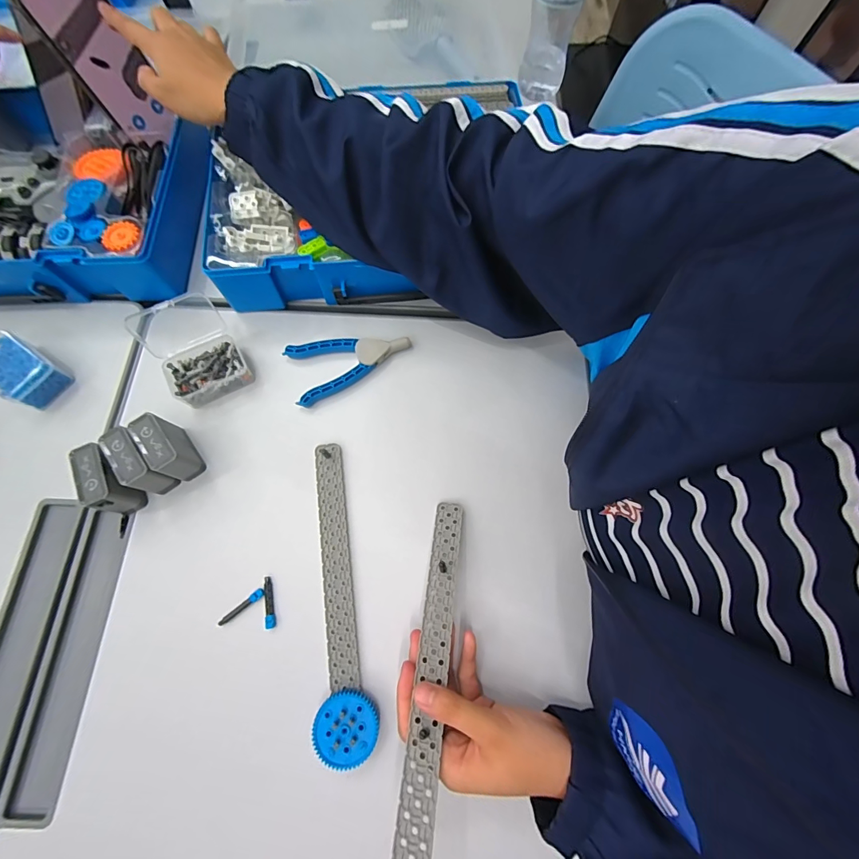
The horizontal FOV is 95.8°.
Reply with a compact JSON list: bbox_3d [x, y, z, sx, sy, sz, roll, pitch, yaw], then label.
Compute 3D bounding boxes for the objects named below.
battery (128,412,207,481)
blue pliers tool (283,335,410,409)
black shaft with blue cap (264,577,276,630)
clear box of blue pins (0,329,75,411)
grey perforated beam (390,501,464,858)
[{"bbox_3d":[-0.246,0.017,0.367,0.025,0.051,0.056,-34,77,-11],"label":"battery"},{"bbox_3d":[-0.083,-0.074,0.419,0.128,0.014,0.066,-19,74,-7],"label":"blue pliers tool"},{"bbox_3d":[-0.144,0.155,0.349,0.008,0.007,0.042,-10,73,-4],"label":"black shaft with blue cap"},{"bbox_3d":[-0.420,-0.060,0.398,0.079,0.032,0.050,32,75,8],"label":"clear box of blue pins"},{"bbox_3d":[0.004,0.177,0.307,0.025,0.006,0.248,9,58,1],"label":"grey perforated beam"}]

